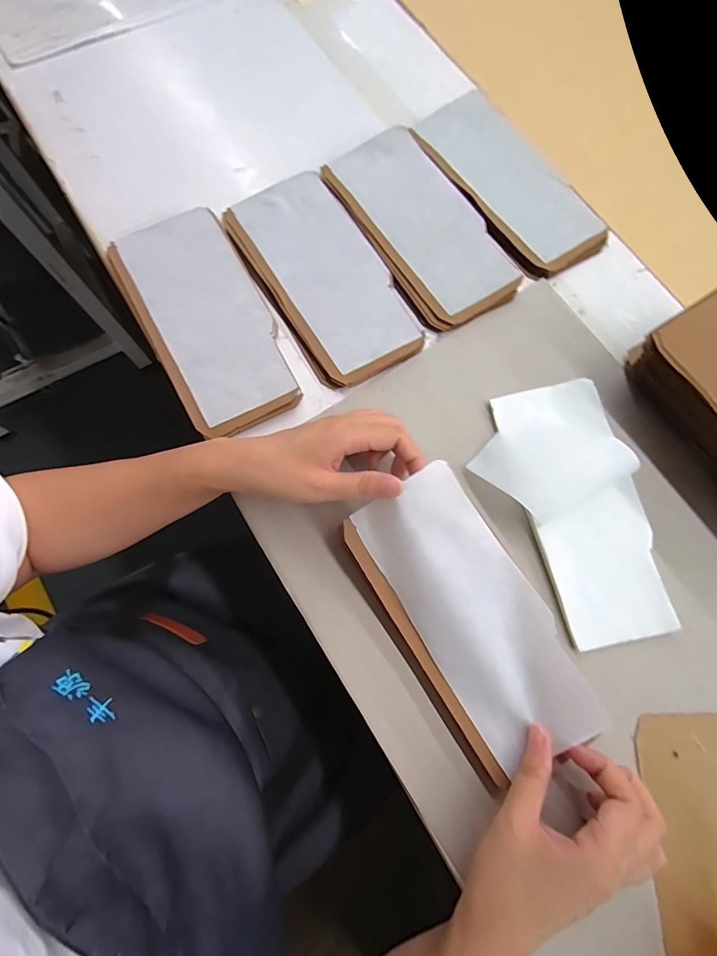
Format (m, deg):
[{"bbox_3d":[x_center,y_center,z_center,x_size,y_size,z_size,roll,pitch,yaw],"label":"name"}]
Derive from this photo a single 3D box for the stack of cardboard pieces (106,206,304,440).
[{"bbox_3d":[-0.139,-0.147,0.388,0.106,0.009,0.227,-28,77,-8],"label":"stack of cardboard pieces"}]

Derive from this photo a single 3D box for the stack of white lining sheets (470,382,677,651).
[{"bbox_3d":[0.174,0.024,0.347,0.113,0.025,0.214,-15,76,-5],"label":"stack of white lining sheets"}]

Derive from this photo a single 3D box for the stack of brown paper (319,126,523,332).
[{"bbox_3d":[0.062,-0.251,0.421,0.107,0.010,0.221,-29,78,-9],"label":"stack of brown paper"}]

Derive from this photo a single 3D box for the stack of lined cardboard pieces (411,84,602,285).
[{"bbox_3d":[0.153,-0.306,0.439,0.097,0.020,0.224,-32,78,-9],"label":"stack of lined cardboard pieces"}]

